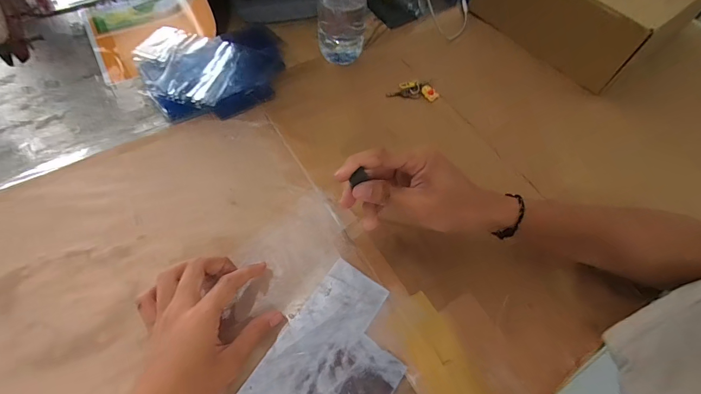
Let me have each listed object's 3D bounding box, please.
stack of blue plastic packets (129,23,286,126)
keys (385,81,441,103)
[{"bbox_3d":[-0.178,-0.167,0.451,0.181,0.044,0.170,-13,61,-11],"label":"stack of blue plastic packets"},{"bbox_3d":[0.087,-0.146,0.472,0.068,0.014,0.027,6,59,0],"label":"keys"}]

